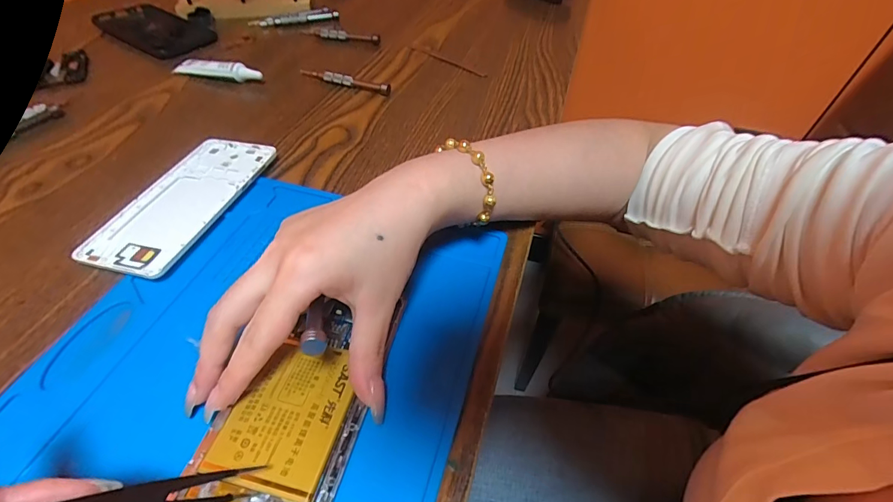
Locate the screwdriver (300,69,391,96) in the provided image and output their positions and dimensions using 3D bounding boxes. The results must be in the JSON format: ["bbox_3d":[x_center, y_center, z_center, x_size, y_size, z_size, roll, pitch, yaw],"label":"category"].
[{"bbox_3d":[-0.110,-0.182,0.445,0.109,0.013,0.009,20,51,15],"label":"screwdriver"}]

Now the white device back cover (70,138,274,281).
[{"bbox_3d":[-0.201,-0.041,0.318,0.085,0.012,0.147,12,50,8],"label":"white device back cover"}]

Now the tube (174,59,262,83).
[{"bbox_3d":[-0.244,-0.194,0.446,0.103,0.019,0.023,14,50,10],"label":"tube"}]

